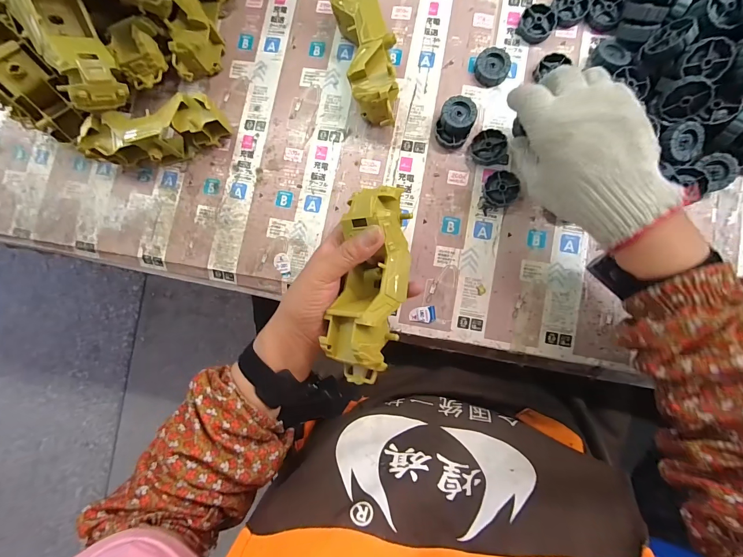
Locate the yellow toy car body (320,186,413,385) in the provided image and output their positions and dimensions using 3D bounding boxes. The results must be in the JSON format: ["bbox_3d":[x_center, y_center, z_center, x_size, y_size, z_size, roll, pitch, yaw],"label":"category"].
[{"bbox_3d":[-0.003,0.004,0.302,0.064,0.057,0.171,9,86,7],"label":"yellow toy car body"}]

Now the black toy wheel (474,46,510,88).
[{"bbox_3d":[0.136,-0.239,0.379,0.037,0.011,0.040,0,86,6],"label":"black toy wheel"}]

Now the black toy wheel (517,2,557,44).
[{"bbox_3d":[0.188,-0.288,0.379,0.038,0.011,0.040,0,86,6],"label":"black toy wheel"}]

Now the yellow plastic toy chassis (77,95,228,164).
[{"bbox_3d":[-0.252,-0.168,0.396,0.175,0.054,0.054,-9,86,6],"label":"yellow plastic toy chassis"}]

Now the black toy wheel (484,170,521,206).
[{"bbox_3d":[0.143,-0.099,0.371,0.036,0.012,0.037,0,86,6],"label":"black toy wheel"}]

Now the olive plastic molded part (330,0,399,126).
[{"bbox_3d":[-0.004,-0.251,0.371,0.051,0.056,0.169,-13,85,5],"label":"olive plastic molded part"}]

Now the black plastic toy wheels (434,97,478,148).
[{"bbox_3d":[0.094,-0.173,0.373,0.037,0.024,0.048,25,89,7],"label":"black plastic toy wheels"}]

